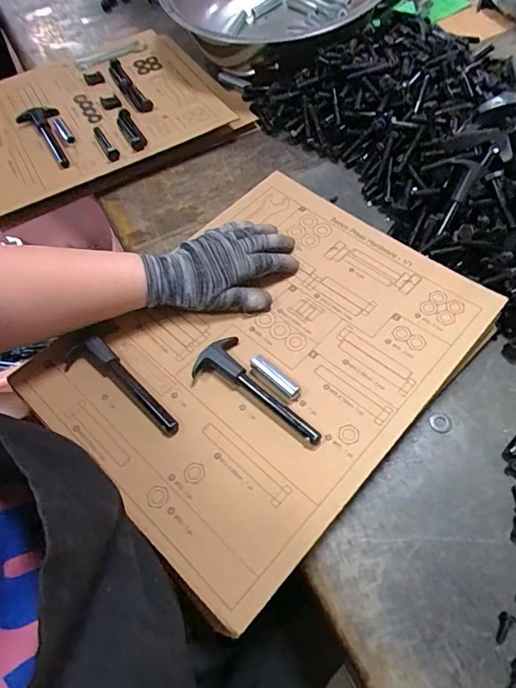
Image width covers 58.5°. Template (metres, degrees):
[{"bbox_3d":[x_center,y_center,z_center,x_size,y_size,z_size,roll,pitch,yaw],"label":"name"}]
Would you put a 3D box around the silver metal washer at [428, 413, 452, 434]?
[{"bbox_3d":[0.172,0.075,0.434,0.019,0.004,0.020,-1,60,3],"label":"silver metal washer"}]

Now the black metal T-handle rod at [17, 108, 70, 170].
[{"bbox_3d":[-0.279,-0.278,0.611,0.052,0.017,0.131,-27,62,-12],"label":"black metal T-handle rod"}]

